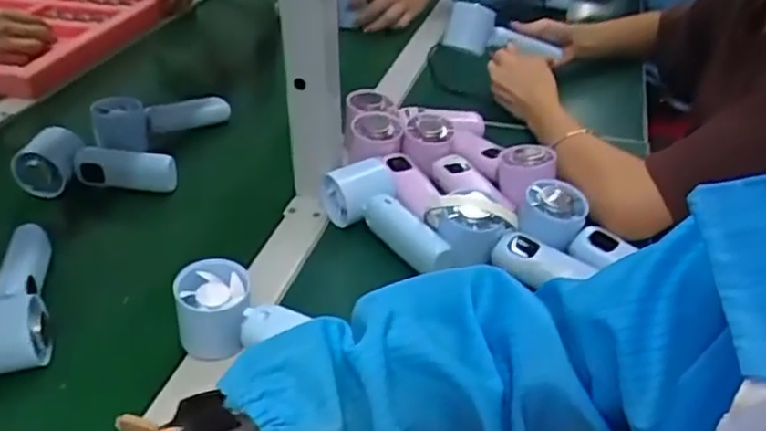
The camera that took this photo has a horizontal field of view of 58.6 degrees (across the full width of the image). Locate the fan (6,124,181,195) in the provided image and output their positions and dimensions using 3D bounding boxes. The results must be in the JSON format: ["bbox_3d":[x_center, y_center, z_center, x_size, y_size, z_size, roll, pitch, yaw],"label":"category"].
[{"bbox_3d":[-0.293,-0.057,0.698,0.159,0.057,0.042,-2,40,-2],"label":"fan"}]

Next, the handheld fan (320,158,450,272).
[{"bbox_3d":[0.007,0.007,0.631,0.051,0.067,0.157,-11,42,-46],"label":"handheld fan"}]

